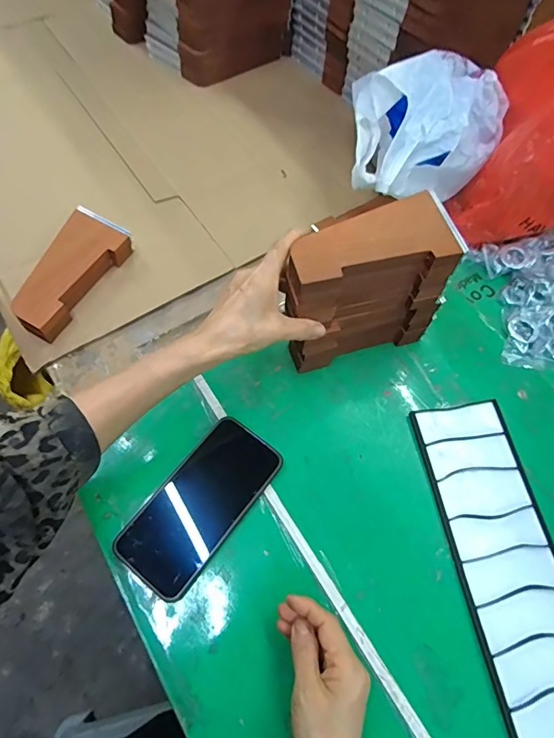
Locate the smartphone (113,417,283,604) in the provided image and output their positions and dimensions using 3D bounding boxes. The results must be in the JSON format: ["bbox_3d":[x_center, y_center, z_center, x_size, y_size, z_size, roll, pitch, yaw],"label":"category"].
[{"bbox_3d":[-0.071,0.126,0.419,0.079,0.017,0.159,35,68,15],"label":"smartphone"}]

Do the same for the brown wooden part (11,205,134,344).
[{"bbox_3d":[-0.240,-0.108,0.508,0.074,0.046,0.157,27,66,11],"label":"brown wooden part"}]

